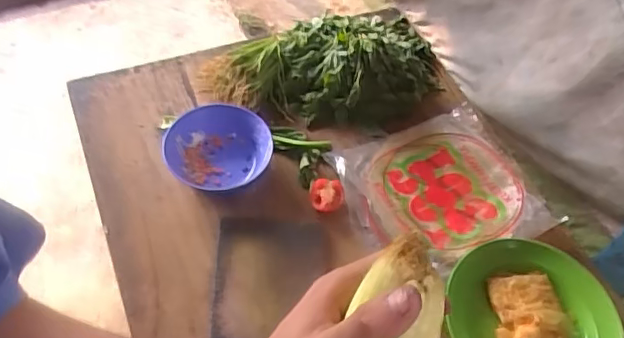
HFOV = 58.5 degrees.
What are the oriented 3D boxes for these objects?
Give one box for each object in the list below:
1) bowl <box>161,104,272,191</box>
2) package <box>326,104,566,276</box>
[{"bbox_3d":[-0.132,-0.021,0.770,0.151,0.046,0.131,0,56,-1],"label":"bowl"},{"bbox_3d":[0.182,0.024,0.775,0.259,0.029,0.217,-18,52,-23],"label":"package"}]

